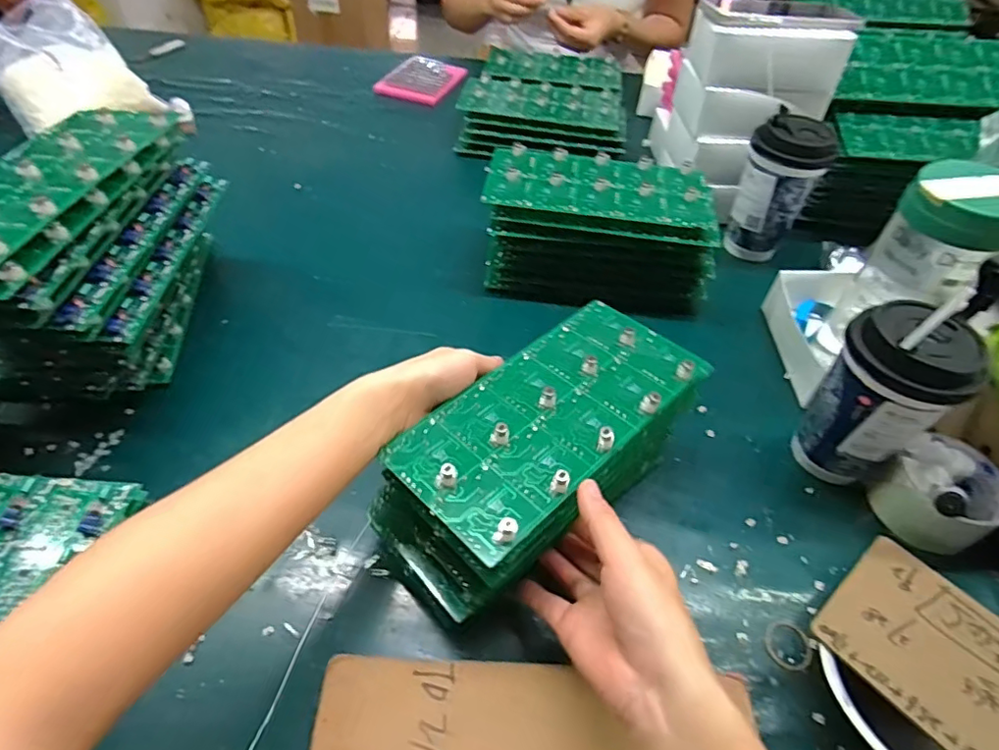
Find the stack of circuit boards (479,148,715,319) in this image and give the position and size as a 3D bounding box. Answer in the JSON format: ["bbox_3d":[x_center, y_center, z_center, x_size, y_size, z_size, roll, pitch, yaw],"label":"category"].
[{"bbox_3d":[0.107,-0.156,0.605,0.239,0.117,0.117,8,48,4],"label":"stack of circuit boards"}]

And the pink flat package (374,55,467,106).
[{"bbox_3d":[-0.135,-0.506,0.961,0.120,0.011,0.120,24,65,10],"label":"pink flat package"}]

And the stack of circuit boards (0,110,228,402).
[{"bbox_3d":[-0.341,-0.096,0.483,0.134,0.176,0.249,6,48,2],"label":"stack of circuit boards"}]

